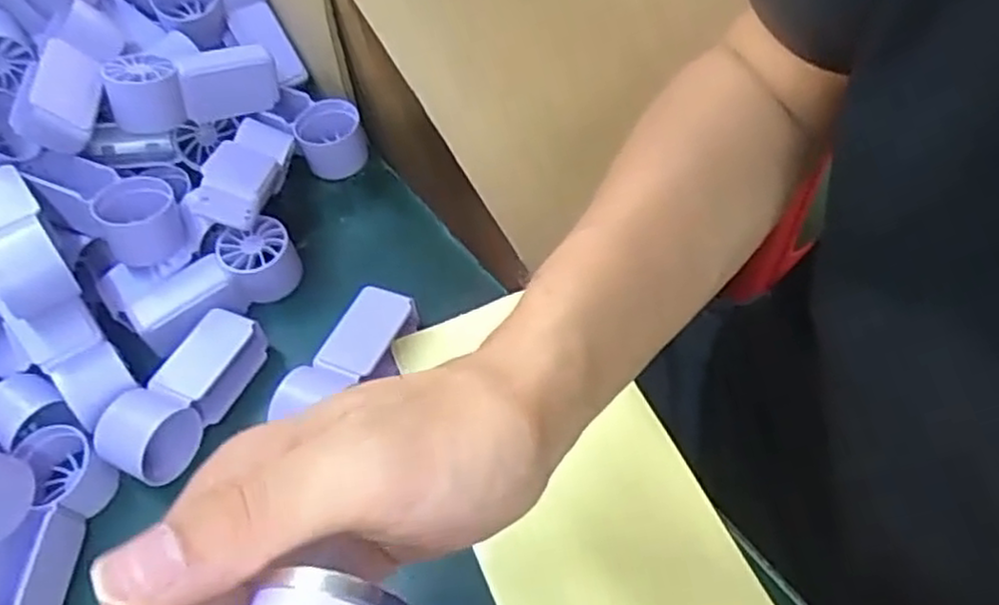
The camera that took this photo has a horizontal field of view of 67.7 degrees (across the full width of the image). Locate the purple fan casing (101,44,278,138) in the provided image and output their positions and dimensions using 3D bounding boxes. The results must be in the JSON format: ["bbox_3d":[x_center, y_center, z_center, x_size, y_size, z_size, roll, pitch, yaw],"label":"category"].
[{"bbox_3d":[-0.173,-0.122,0.422,0.087,0.034,0.029,-17,58,-25],"label":"purple fan casing"}]

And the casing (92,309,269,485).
[{"bbox_3d":[-0.159,0.044,0.373,0.037,0.032,0.090,23,64,17],"label":"casing"}]

